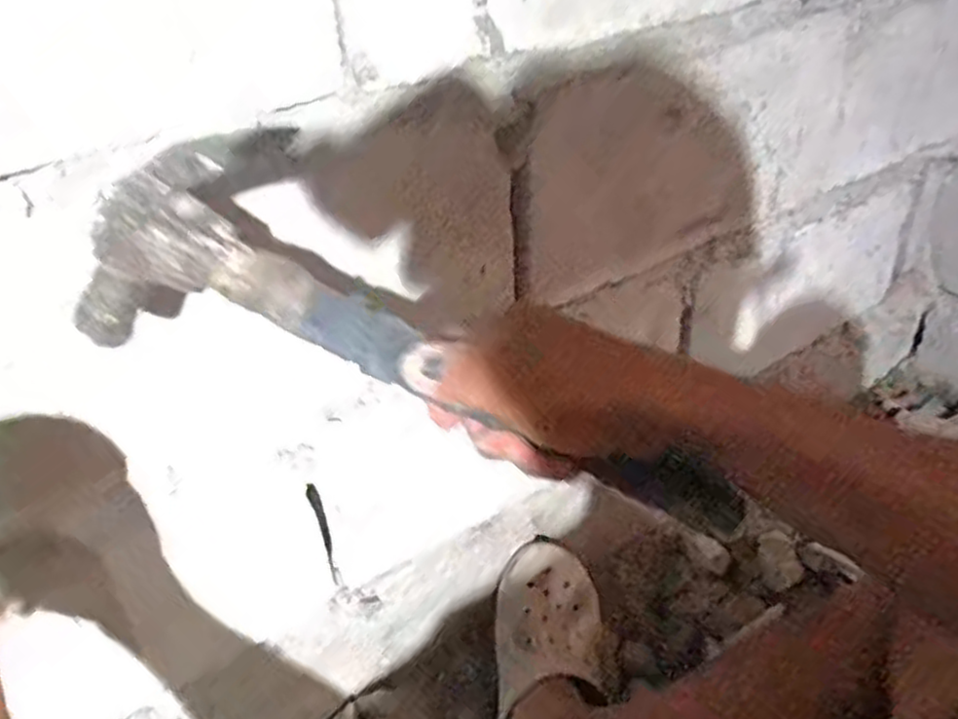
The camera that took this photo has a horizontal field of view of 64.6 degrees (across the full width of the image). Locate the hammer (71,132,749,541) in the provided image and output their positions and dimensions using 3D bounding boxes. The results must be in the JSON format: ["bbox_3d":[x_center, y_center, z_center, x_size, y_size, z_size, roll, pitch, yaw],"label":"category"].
[{"bbox_3d":[-0.012,0.007,0.343,0.313,0.110,0.023,27,34,-14],"label":"hammer"}]

